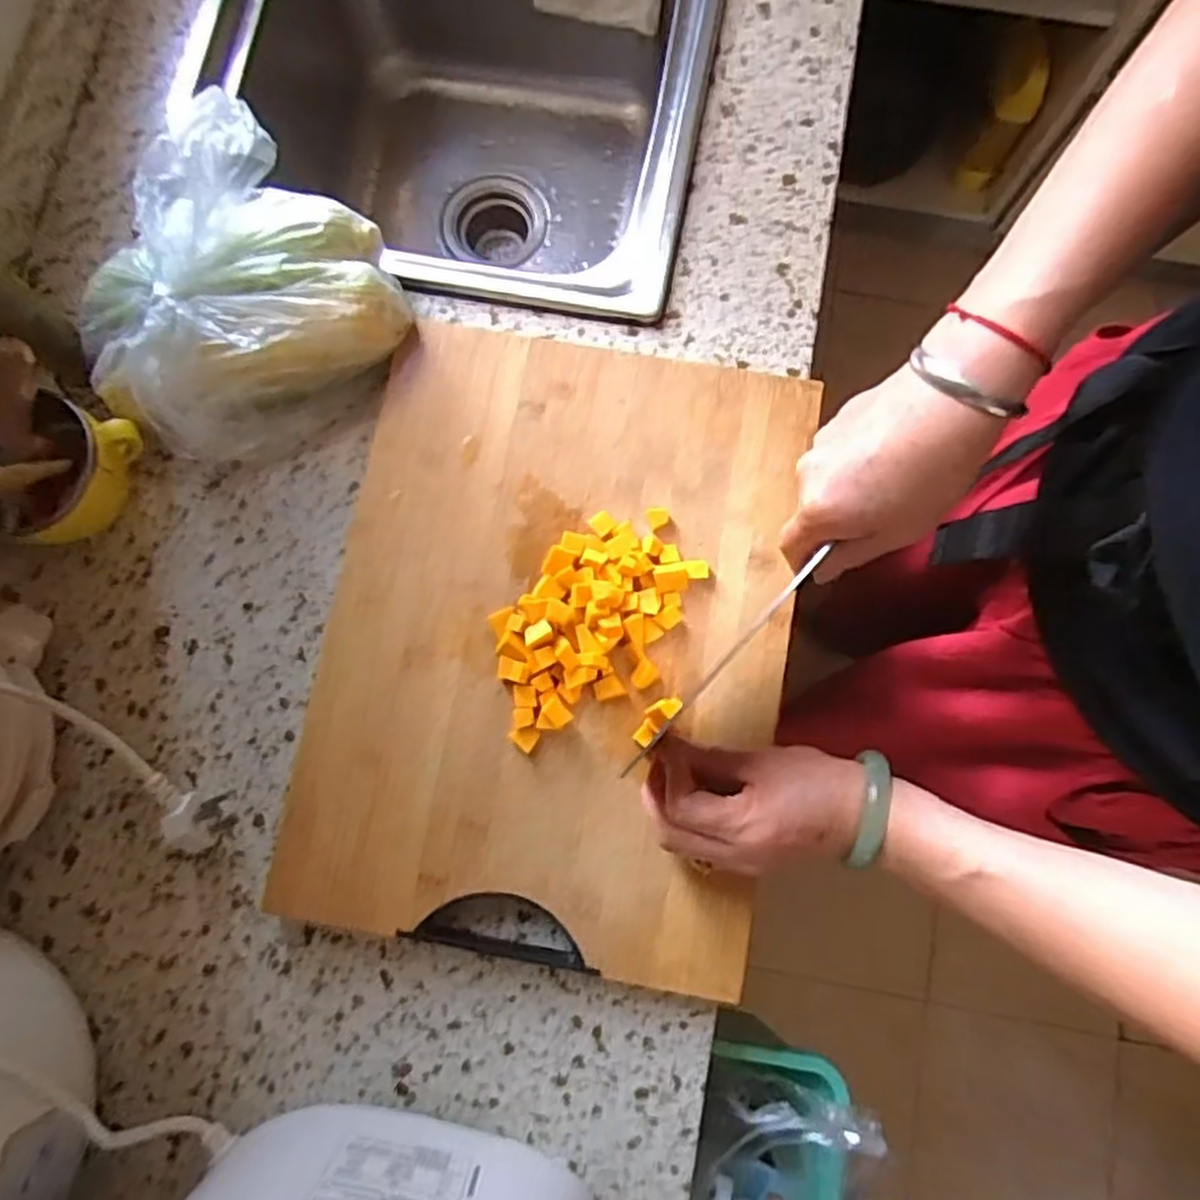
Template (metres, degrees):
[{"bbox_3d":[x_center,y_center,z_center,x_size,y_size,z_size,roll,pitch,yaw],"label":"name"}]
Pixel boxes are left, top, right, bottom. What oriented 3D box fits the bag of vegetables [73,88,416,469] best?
[{"bbox_3d":[-0.240,-0.196,0.491,0.201,0.115,0.159,-39,81,-6],"label":"bag of vegetables"}]

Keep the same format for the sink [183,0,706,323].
[{"bbox_3d":[-0.106,-0.570,0.739,0.421,0.254,0.732,10,80,2],"label":"sink"}]

